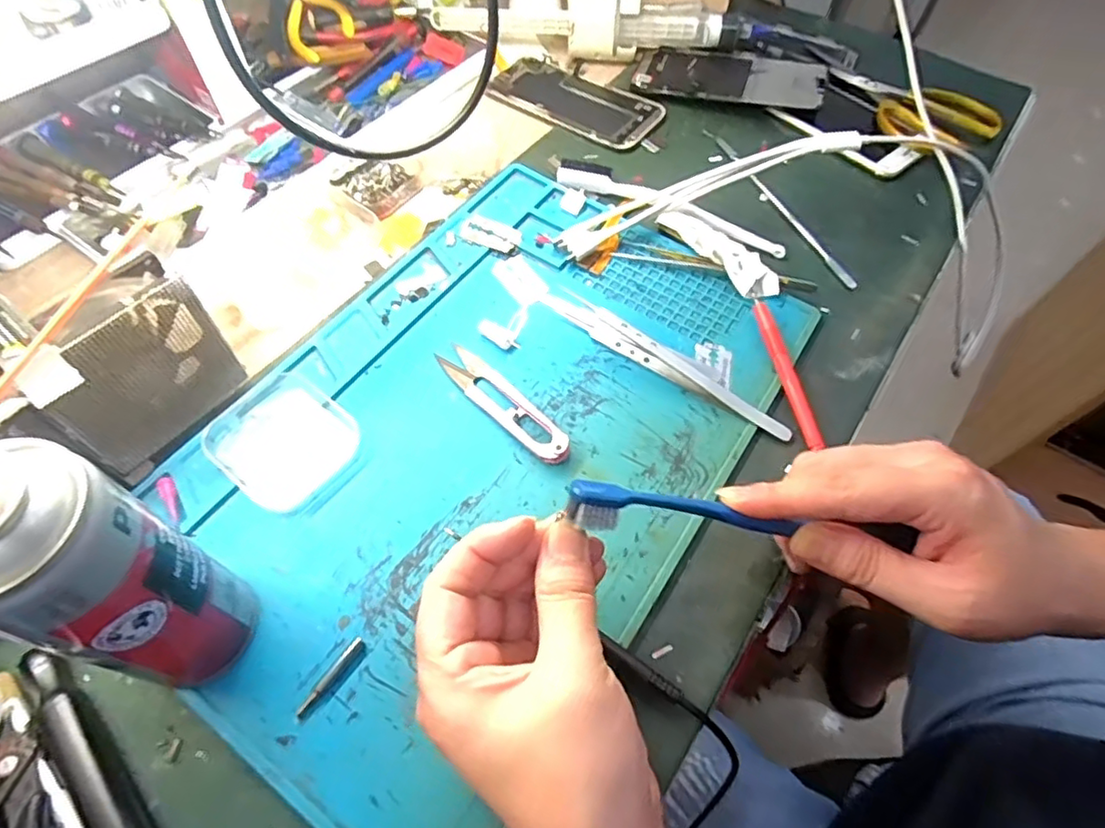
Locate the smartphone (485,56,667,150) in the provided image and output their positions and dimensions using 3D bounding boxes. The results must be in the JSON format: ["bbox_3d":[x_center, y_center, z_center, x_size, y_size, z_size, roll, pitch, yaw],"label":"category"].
[{"bbox_3d":[0.019,-0.262,0.503,0.143,0.007,0.072,28,62,14],"label":"smartphone"}]

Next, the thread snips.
[{"bbox_3d":[-0.028,-0.009,0.340,0.023,0.012,0.099,-40,68,-23],"label":"thread snips"}]

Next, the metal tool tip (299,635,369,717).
[{"bbox_3d":[-0.098,0.117,0.267,0.007,0.004,0.038,31,63,15],"label":"metal tool tip"}]

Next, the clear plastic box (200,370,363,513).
[{"bbox_3d":[-0.146,0.012,0.322,0.071,0.017,0.063,32,63,15],"label":"clear plastic box"}]

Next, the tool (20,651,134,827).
[{"bbox_3d":[-0.186,0.146,0.241,0.014,0.012,0.118,-38,68,-22],"label":"tool"}]

